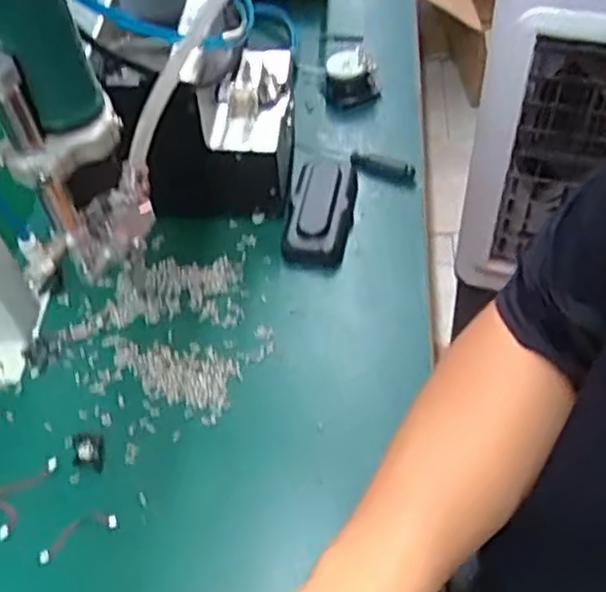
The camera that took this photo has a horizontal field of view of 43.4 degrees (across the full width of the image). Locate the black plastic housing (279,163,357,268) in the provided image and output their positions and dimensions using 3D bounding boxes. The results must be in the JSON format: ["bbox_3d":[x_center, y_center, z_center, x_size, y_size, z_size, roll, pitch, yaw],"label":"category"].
[{"bbox_3d":[0.016,-0.076,0.651,0.053,0.027,0.109,6,54,6],"label":"black plastic housing"}]

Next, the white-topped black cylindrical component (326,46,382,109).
[{"bbox_3d":[0.049,-0.215,0.749,0.051,0.034,0.048,-1,54,1],"label":"white-topped black cylindrical component"}]

